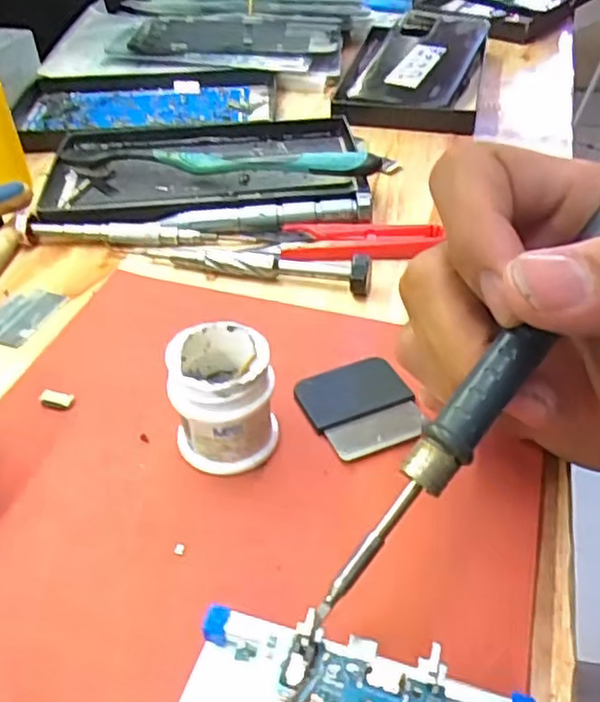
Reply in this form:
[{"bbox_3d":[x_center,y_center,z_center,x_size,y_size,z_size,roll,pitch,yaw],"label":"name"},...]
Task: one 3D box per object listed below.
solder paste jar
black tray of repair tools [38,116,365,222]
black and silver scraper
[{"bbox_3d":[-0.025,0.016,0.225,0.033,0.042,0.031,-1,41,1],"label":"solder paste jar"},{"bbox_3d":[-0.056,-0.106,0.388,0.176,0.014,0.106,-4,41,-2],"label":"black tray of repair tools"},{"bbox_3d":[0.022,0.020,0.248,0.039,0.004,0.042,-17,43,-17],"label":"black and silver scraper"}]

